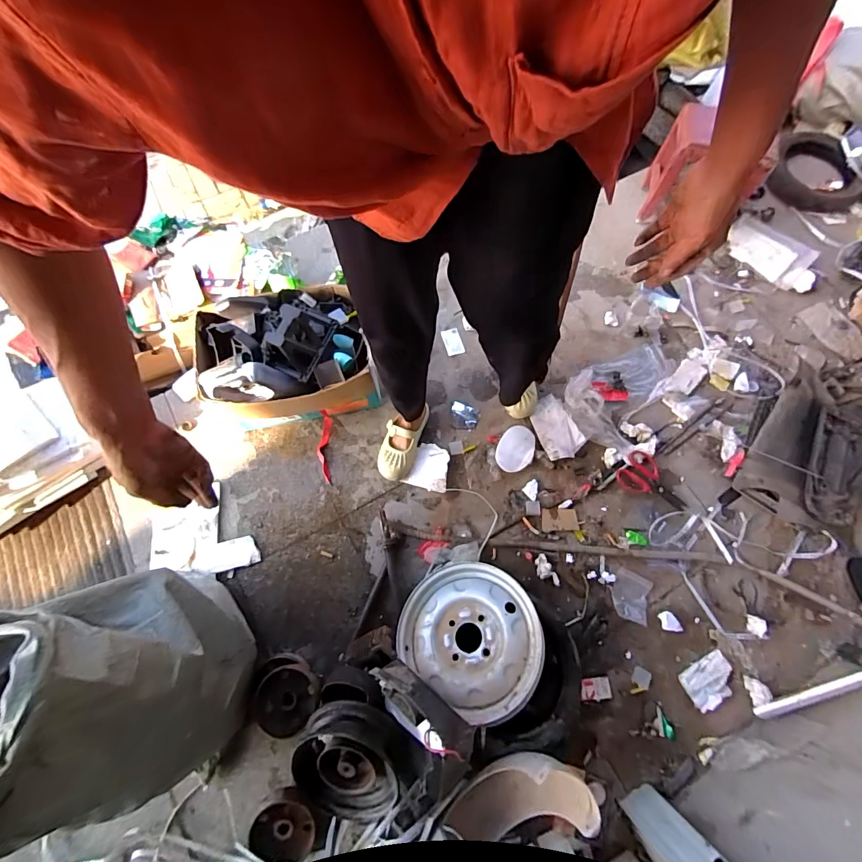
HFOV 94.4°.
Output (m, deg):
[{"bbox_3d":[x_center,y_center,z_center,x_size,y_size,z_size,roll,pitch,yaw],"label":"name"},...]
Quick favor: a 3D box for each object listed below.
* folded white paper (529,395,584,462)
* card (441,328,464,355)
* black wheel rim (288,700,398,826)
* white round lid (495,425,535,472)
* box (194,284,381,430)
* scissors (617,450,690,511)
[{"bbox_3d":[0.353,-0.013,1.152,0.113,0.033,0.189,-21,73,-7],"label":"folded white paper"},{"bbox_3d":[0.067,-0.280,1.253,0.058,0.006,0.088,-14,78,-13],"label":"card"},{"bbox_3d":[-0.172,0.670,0.804,0.205,0.098,0.219,-10,73,-5],"label":"black wheel rim"},{"bbox_3d":[0.240,0.049,1.129,0.102,0.039,0.141,21,73,7],"label":"white round lid"},{"bbox_3d":[-0.368,-0.182,1.055,0.394,0.327,0.321,-12,73,-5],"label":"box"},{"bbox_3d":[0.612,0.155,1.108,0.111,0.016,0.201,-38,76,-12],"label":"scissors"}]

